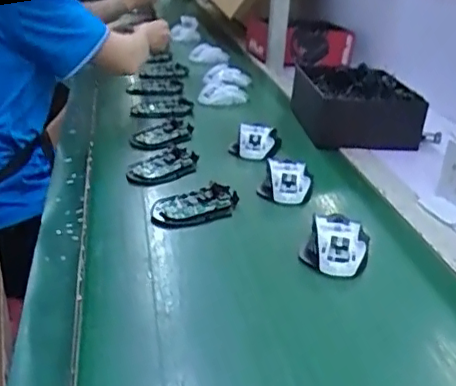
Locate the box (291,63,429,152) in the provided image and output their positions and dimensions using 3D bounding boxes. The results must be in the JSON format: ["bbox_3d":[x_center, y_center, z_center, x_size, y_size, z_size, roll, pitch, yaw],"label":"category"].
[{"bbox_3d":[0.225,-0.169,1.074,0.204,0.082,0.241,-1,26,-6],"label":"box"}]

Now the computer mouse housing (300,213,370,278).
[{"bbox_3d":[0.121,0.058,0.649,0.073,0.037,0.075,10,27,16],"label":"computer mouse housing"}]

